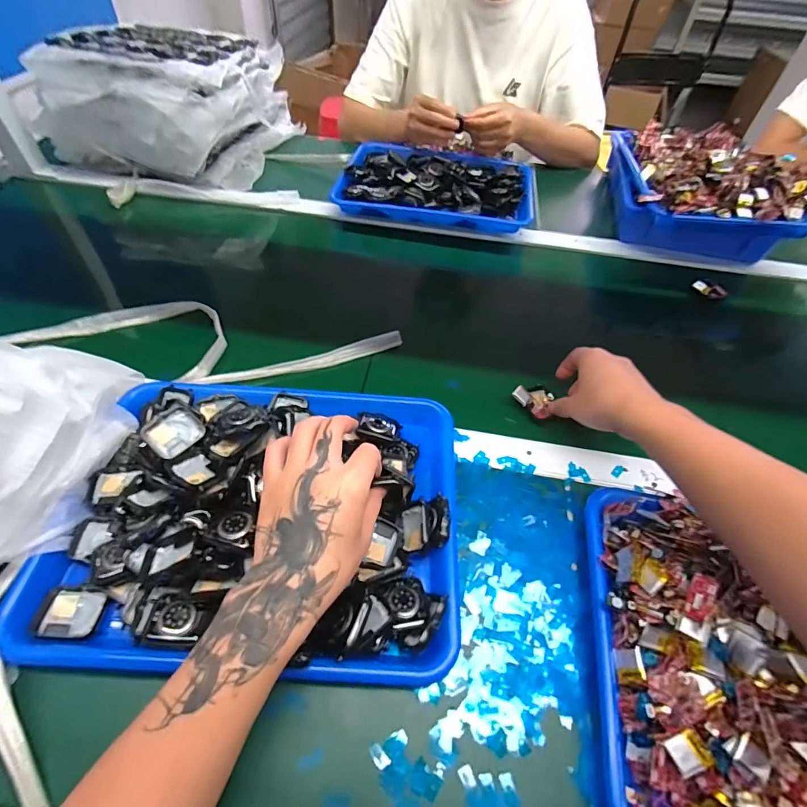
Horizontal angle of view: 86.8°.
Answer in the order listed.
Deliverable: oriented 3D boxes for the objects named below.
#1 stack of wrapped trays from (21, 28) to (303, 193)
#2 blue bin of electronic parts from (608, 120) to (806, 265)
[{"bbox_3d":[-0.418,-0.547,0.775,0.352,0.181,0.317,10,53,5],"label":"stack of wrapped trays"},{"bbox_3d":[0.468,-0.340,0.680,0.224,0.127,0.287,4,52,0],"label":"blue bin of electronic parts"}]

